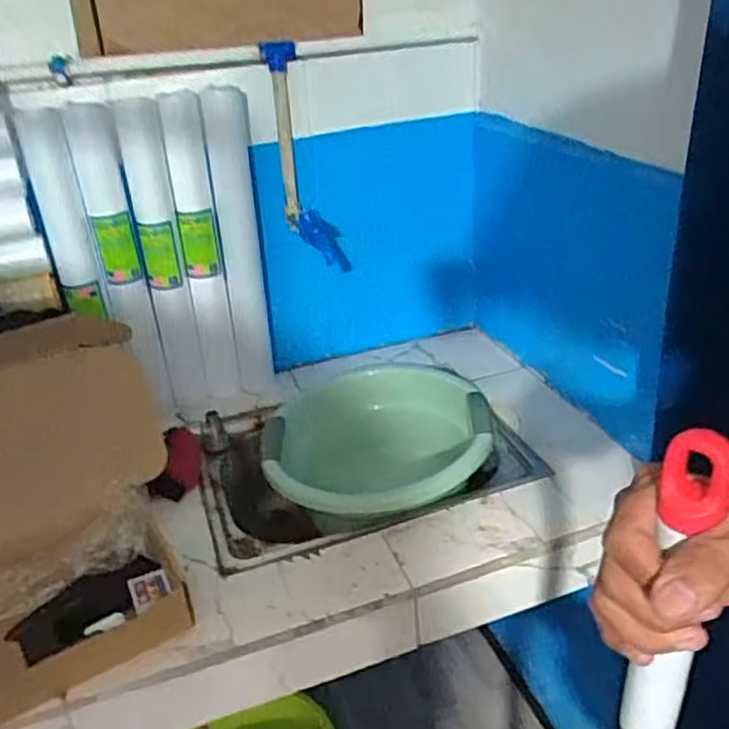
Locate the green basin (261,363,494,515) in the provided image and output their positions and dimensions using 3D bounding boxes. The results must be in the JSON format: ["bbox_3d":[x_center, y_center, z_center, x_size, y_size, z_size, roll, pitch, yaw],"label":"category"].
[{"bbox_3d":[0.025,0.146,1.164,0.333,0.175,0.362,-3,29,2],"label":"green basin"}]

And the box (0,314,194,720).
[{"bbox_3d":[-0.386,0.180,0.815,0.368,0.281,0.277,-23,34,-30],"label":"box"}]

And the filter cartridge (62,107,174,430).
[{"bbox_3d":[-0.382,-0.137,1.155,0.066,0.534,0.060,-14,31,-16],"label":"filter cartridge"}]

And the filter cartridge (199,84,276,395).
[{"bbox_3d":[-0.199,-0.180,1.167,0.077,0.483,0.070,-10,30,-10],"label":"filter cartridge"}]

